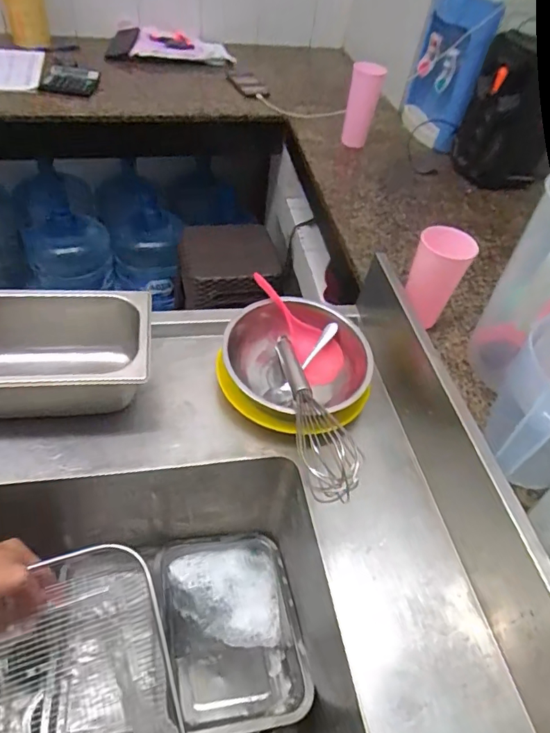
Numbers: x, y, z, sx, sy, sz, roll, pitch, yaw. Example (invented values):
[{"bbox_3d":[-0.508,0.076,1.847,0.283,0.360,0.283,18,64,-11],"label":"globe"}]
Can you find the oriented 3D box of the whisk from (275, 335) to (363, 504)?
[{"bbox_3d":[0.045,0.054,0.598,0.061,0.067,0.315,-3,28,-9],"label":"whisk"}]

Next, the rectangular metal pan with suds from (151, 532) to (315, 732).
[{"bbox_3d":[-0.063,0.351,0.662,0.188,0.063,0.254,-6,48,-12],"label":"rectangular metal pan with suds"}]

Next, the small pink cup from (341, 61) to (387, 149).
[{"bbox_3d":[0.212,-0.637,1.176,0.072,0.189,0.067,14,47,4],"label":"small pink cup"}]

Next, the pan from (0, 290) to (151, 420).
[{"bbox_3d":[-0.291,-0.008,0.604,0.266,0.106,0.158,-4,48,-11],"label":"pan"}]

